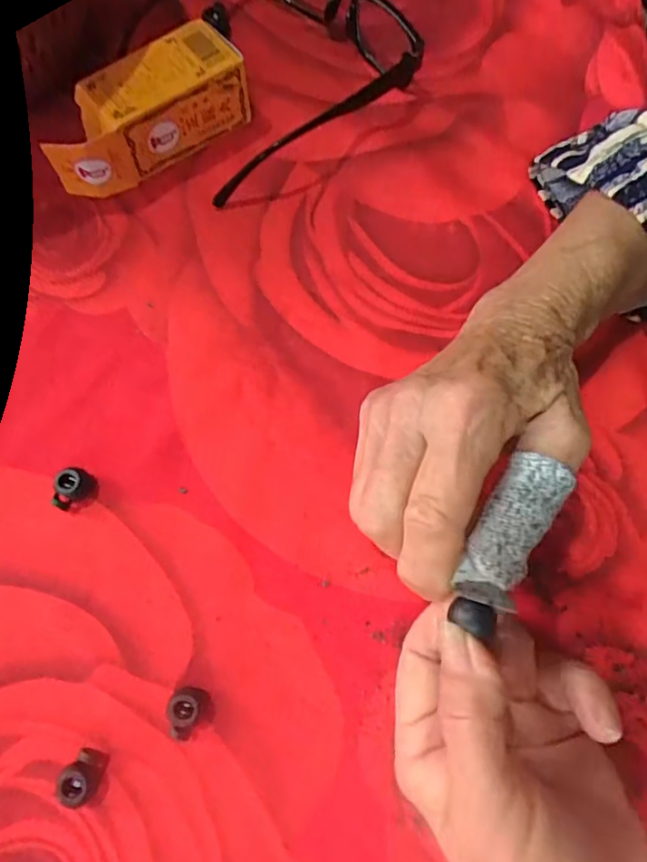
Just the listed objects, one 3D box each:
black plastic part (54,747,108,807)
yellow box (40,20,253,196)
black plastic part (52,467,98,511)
[{"bbox_3d":[-0.094,0.136,0.214,0.014,0.013,0.016,36,74,10],"label":"black plastic part"},{"bbox_3d":[-0.096,-0.170,0.294,0.108,0.041,0.037,-35,75,-12],"label":"yellow box"},{"bbox_3d":[-0.114,0.026,0.246,0.019,0.011,0.015,-36,76,-12],"label":"black plastic part"}]

